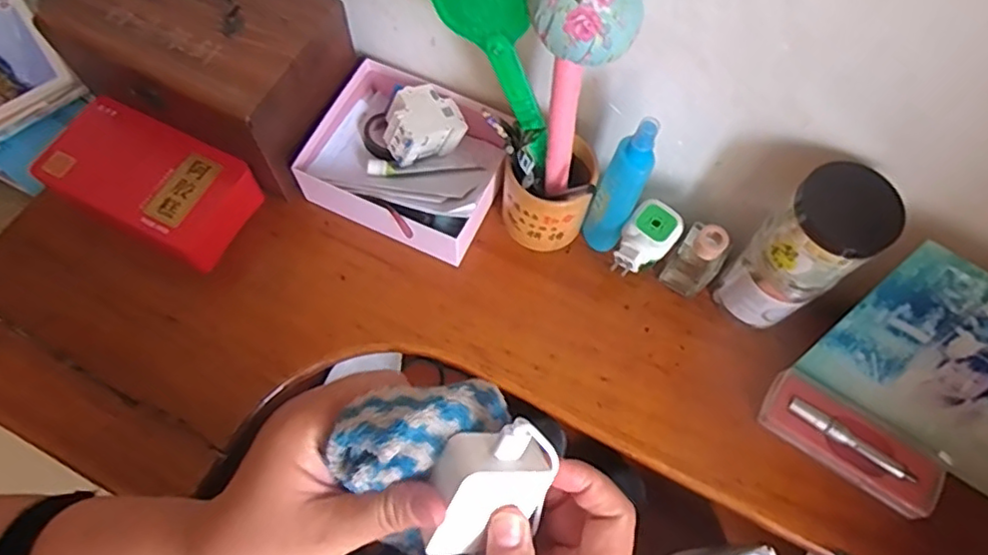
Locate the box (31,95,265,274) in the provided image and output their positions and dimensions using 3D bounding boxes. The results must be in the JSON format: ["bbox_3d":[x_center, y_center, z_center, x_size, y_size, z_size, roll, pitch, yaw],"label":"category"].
[{"bbox_3d":[-0.372,-0.101,0.677,0.203,0.080,0.112,25,69,7],"label":"box"}]

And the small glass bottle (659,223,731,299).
[{"bbox_3d":[0.213,-0.017,0.655,0.049,0.098,0.034,41,72,13],"label":"small glass bottle"}]

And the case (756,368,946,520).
[{"bbox_3d":[0.358,0.166,0.633,0.177,0.024,0.072,33,70,10],"label":"case"}]

